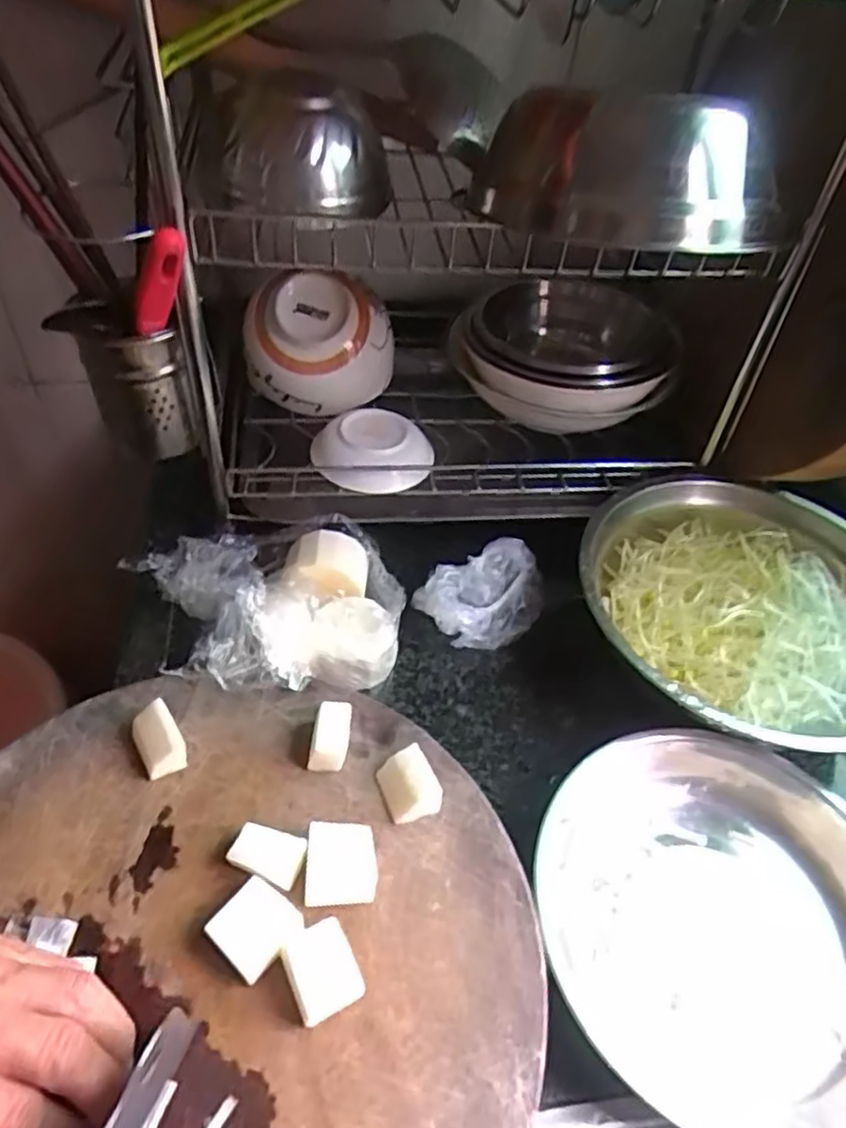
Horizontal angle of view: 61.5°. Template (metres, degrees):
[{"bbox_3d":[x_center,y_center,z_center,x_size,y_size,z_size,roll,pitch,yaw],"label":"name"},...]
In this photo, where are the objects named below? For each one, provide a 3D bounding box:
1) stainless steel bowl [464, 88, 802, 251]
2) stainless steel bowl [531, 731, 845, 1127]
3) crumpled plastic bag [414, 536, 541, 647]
[{"bbox_3d":[0.121,-0.225,0.392,0.169,0.067,0.138,11,47,4],"label":"stainless steel bowl"},{"bbox_3d":[0.160,0.188,0.384,0.196,0.036,0.192,3,47,-3],"label":"stainless steel bowl"},{"bbox_3d":[0.045,0.025,0.519,0.091,0.041,0.066,-13,50,-18],"label":"crumpled plastic bag"}]

